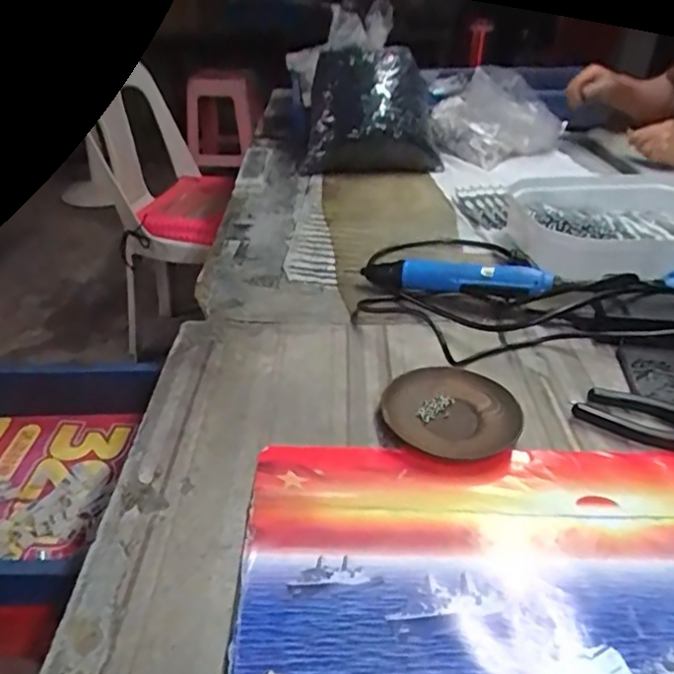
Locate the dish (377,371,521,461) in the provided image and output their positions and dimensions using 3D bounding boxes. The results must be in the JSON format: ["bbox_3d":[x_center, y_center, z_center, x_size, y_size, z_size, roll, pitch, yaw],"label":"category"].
[{"bbox_3d":[0.099,0.065,0.514,0.115,0.012,0.109,1,33,-1],"label":"dish"}]

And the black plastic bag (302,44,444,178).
[{"bbox_3d":[0.066,-0.411,1.074,0.245,0.170,0.192,4,33,3],"label":"black plastic bag"}]

